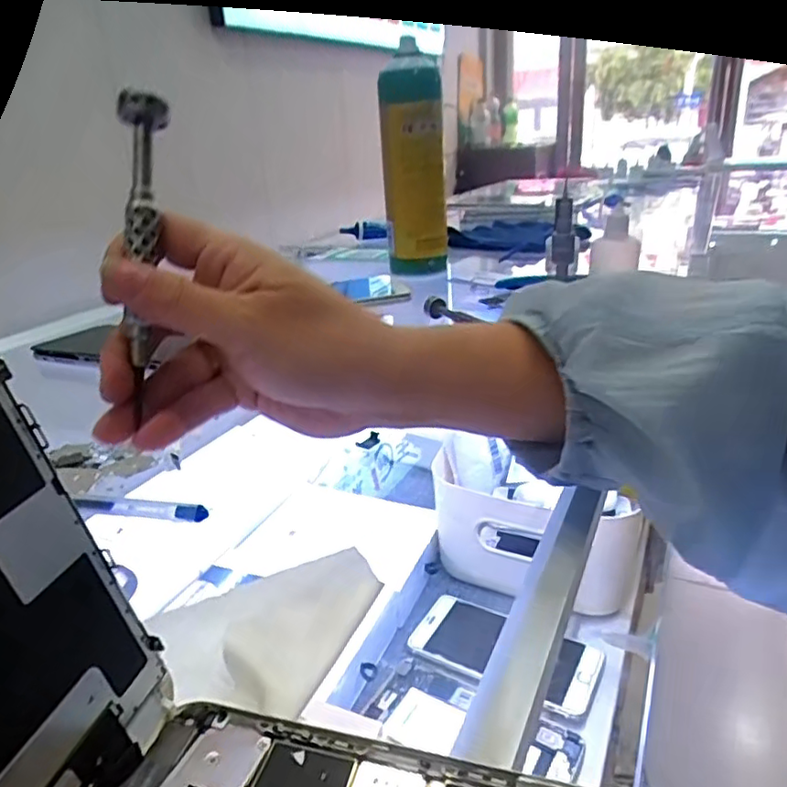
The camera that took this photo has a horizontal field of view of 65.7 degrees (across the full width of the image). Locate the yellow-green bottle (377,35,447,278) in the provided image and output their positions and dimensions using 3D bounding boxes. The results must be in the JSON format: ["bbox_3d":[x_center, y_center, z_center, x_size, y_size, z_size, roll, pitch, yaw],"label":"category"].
[{"bbox_3d":[0.021,-0.238,0.633,0.064,0.215,0.064,-3,23,1],"label":"yellow-green bottle"}]

